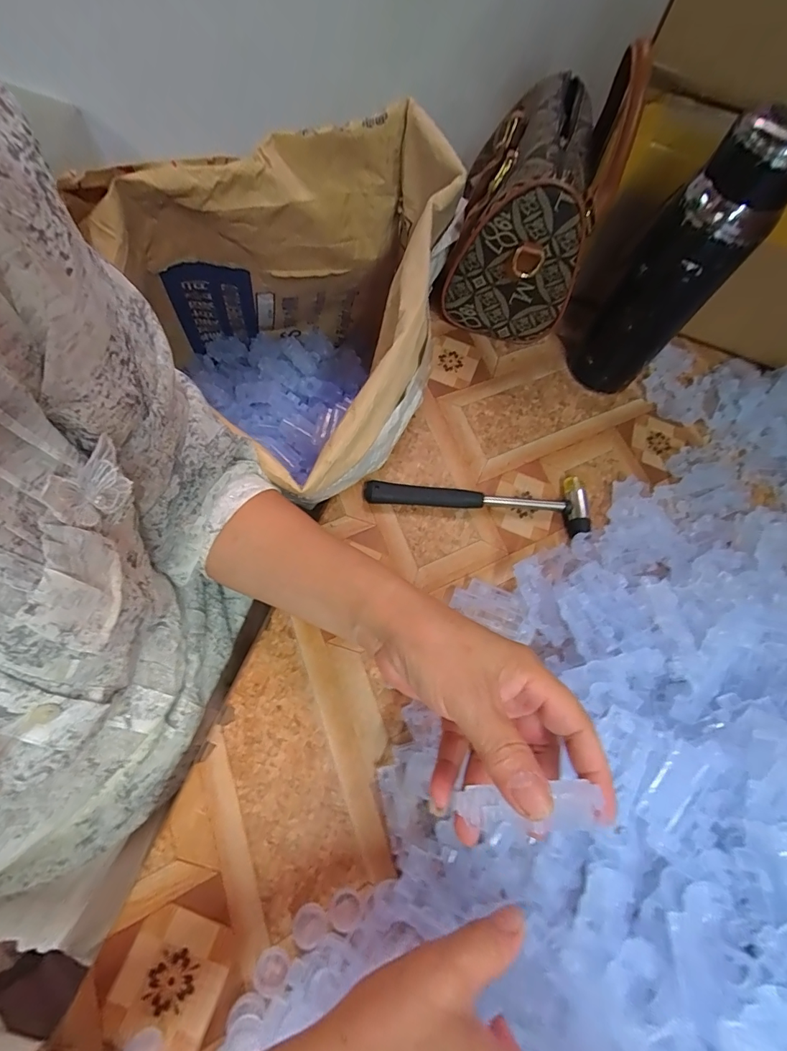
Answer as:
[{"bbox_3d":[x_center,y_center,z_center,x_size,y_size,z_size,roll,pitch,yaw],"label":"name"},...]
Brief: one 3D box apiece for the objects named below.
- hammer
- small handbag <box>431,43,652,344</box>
[{"bbox_3d":[0.077,-0.029,0.396,0.202,0.031,0.060,7,65,-4],"label":"hammer"},{"bbox_3d":[0.141,-0.337,0.465,0.150,0.177,0.233,20,65,2],"label":"small handbag"}]

